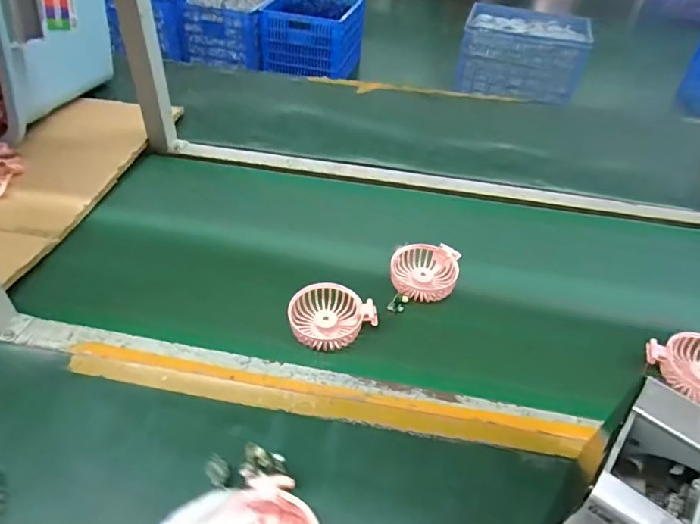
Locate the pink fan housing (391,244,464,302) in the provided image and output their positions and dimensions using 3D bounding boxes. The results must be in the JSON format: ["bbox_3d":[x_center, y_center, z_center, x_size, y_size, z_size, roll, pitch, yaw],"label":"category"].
[{"bbox_3d":[0.101,0.011,0.666,0.087,0.023,0.091,14,45,9],"label":"pink fan housing"}]

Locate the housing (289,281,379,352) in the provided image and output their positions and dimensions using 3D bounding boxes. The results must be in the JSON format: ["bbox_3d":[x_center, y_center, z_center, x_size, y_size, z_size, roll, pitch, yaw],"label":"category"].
[{"bbox_3d":[-0.027,0.064,0.606,0.095,0.026,0.091,3,44,-3],"label":"housing"}]

